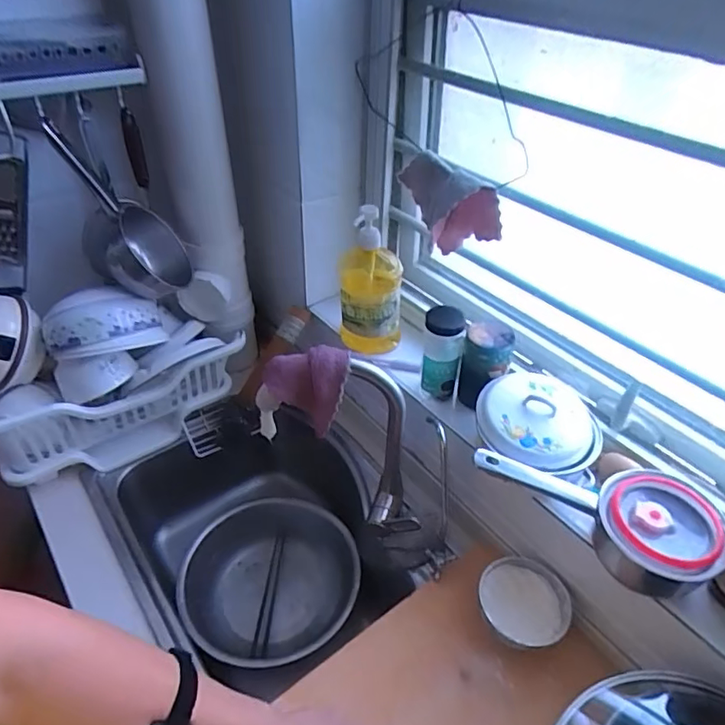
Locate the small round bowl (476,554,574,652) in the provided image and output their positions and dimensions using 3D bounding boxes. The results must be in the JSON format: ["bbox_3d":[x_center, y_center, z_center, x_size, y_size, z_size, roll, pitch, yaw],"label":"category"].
[{"bbox_3d":[0.219,0.328,0.724,0.115,0.046,0.113,1,40,-1],"label":"small round bowl"}]

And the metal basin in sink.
[{"bbox_3d":[-0.166,0.403,0.975,0.305,0.089,0.292,1,40,-1],"label":"metal basin in sink"}]

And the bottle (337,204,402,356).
[{"bbox_3d":[0.013,-0.126,0.892,0.101,0.280,0.090,0,40,-2],"label":"bottle"}]

